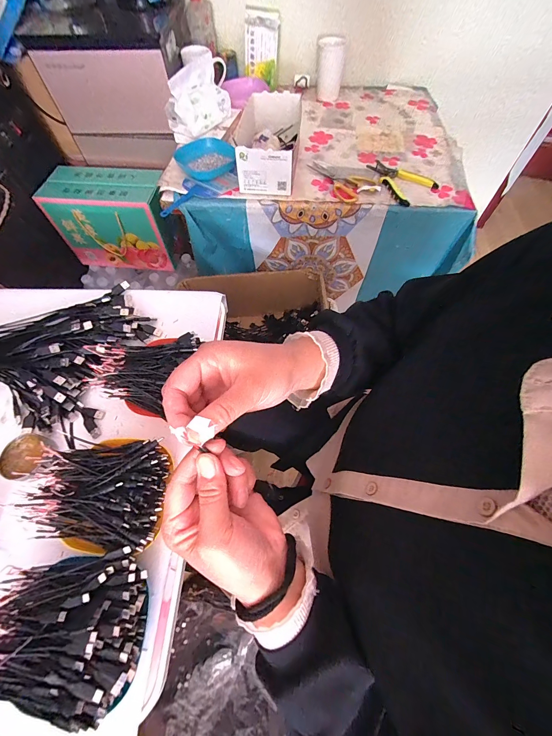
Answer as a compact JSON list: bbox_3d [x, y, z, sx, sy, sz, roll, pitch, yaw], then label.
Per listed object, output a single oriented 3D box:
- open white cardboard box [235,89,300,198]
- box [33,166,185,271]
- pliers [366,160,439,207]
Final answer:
[{"bbox_3d":[-0.019,-0.534,0.700,0.135,0.094,0.249,6,63,3],"label":"open white cardboard box"},{"bbox_3d":[-0.489,-0.466,0.939,0.342,0.233,0.162,6,63,3],"label":"box"},{"bbox_3d":[0.288,-0.449,0.702,0.116,0.013,0.152,-35,68,-16],"label":"pliers"}]

